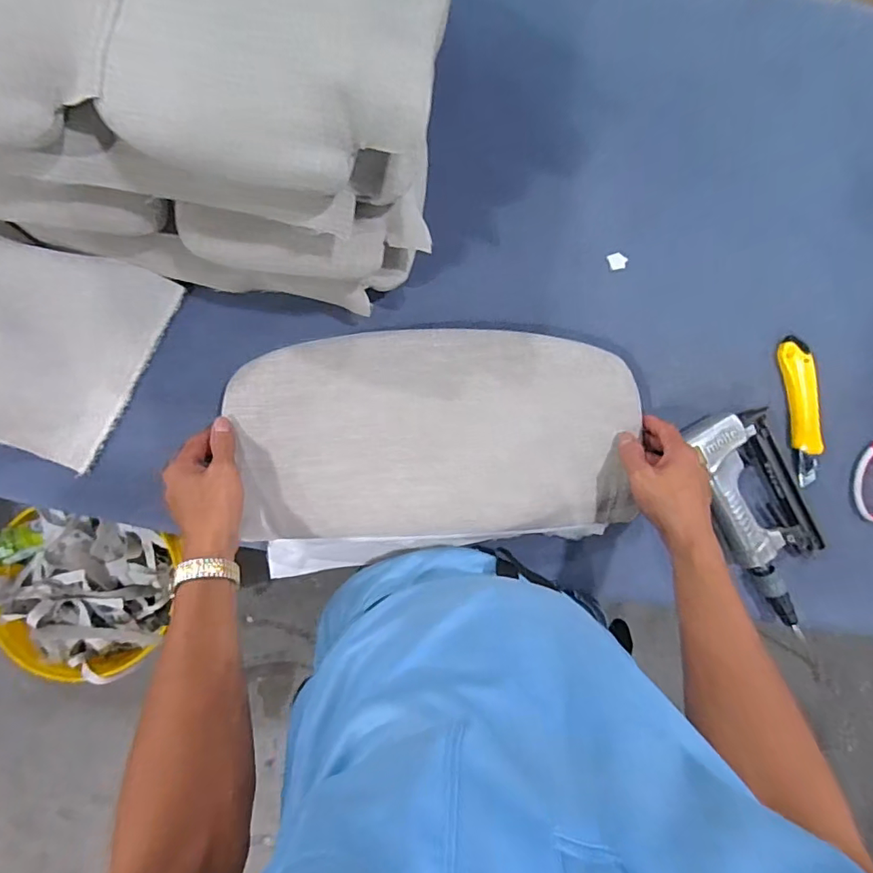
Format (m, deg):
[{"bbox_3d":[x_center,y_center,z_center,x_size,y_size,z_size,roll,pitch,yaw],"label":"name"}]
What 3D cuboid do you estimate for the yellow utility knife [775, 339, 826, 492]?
[{"bbox_3d":[0.431,-0.032,0.598,0.037,0.014,0.170,-6,89,-5],"label":"yellow utility knife"}]

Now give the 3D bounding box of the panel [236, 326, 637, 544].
[{"bbox_3d":[0.000,-0.002,0.516,0.409,0.034,0.206,-2,90,-6],"label":"panel"}]

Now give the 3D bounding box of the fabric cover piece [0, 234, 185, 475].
[{"bbox_3d":[-0.406,-0.093,0.487,0.213,0.036,0.231,29,91,-30],"label":"fabric cover piece"}]

